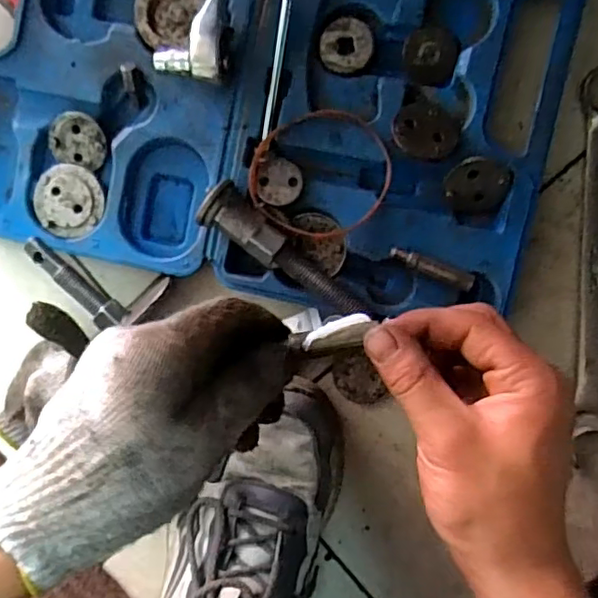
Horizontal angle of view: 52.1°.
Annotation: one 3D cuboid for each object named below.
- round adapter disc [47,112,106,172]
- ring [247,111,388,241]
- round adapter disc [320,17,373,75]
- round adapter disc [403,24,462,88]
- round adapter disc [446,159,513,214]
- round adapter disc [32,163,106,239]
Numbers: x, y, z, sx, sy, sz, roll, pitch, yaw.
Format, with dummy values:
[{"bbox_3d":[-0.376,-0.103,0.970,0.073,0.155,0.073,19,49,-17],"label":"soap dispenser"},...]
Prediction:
[{"bbox_3d":[-0.152,-0.109,0.419,0.039,0.008,0.035,14,95,4],"label":"round adapter disc"},{"bbox_3d":[0.013,-0.079,0.389,0.089,0.012,0.081,0,89,3],"label":"ring"},{"bbox_3d":[0.031,-0.164,0.396,0.033,0.004,0.034,0,93,5],"label":"round adapter disc"},{"bbox_3d":[0.085,-0.157,0.393,0.035,0.009,0.034,0,93,5],"label":"round adapter disc"},{"bbox_3d":[0.113,-0.072,0.390,0.039,0.010,0.038,-1,124,-1],"label":"round adapter disc"},{"bbox_3d":[-0.160,-0.068,0.425,0.048,0.006,0.049,0,93,5],"label":"round adapter disc"}]

